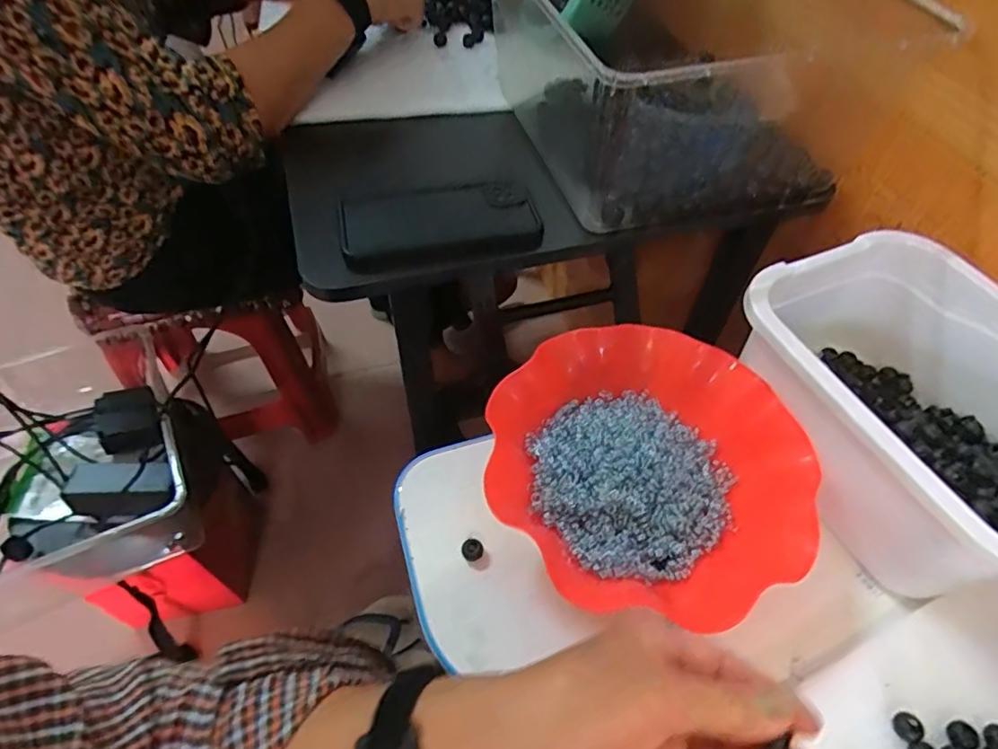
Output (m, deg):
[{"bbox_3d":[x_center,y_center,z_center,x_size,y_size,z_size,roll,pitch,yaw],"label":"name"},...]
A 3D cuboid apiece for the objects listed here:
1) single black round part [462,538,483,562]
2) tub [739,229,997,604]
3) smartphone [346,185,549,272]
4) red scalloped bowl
[{"bbox_3d":[-0.019,0.126,0.406,0.015,0.009,0.015,1,53,-1],"label":"single black round part"},{"bbox_3d":[0.307,0.024,0.418,0.175,0.117,0.249,-23,57,-17],"label":"tub"},{"bbox_3d":[-0.047,-0.128,0.471,0.163,0.015,0.079,-11,64,-14],"label":"smartphone"},{"bbox_3d":[0.106,0.065,0.420,0.219,0.060,0.208,1,53,-1],"label":"red scalloped bowl"}]

